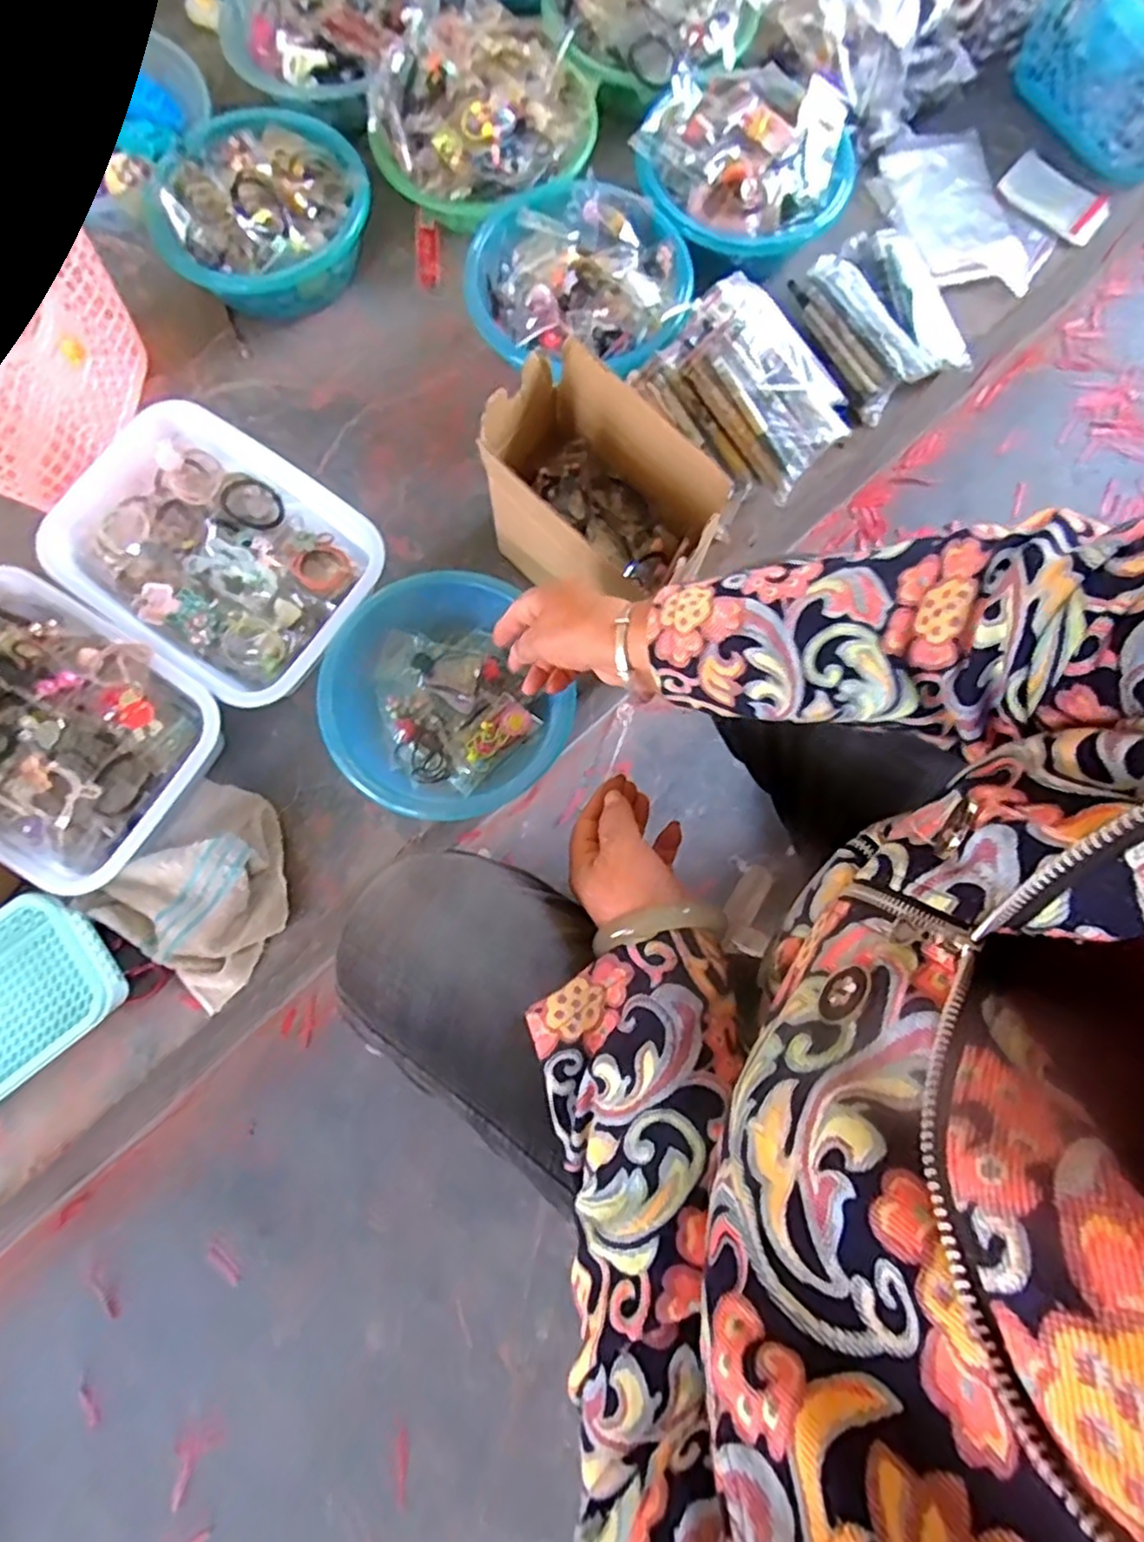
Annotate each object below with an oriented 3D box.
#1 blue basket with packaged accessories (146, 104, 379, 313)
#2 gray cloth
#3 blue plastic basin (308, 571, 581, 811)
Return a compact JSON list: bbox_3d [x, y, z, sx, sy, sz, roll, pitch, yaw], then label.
[{"bbox_3d":[-0.320,-0.588,0.726,0.194,0.104,0.201,0,78,-1],"label":"blue basket with packaged accessories"},{"bbox_3d":[-0.333,0.104,0.620,0.148,0.051,0.166,35,80,6],"label":"gray cloth"},{"bbox_3d":[-0.121,-0.065,0.639,0.202,0.075,0.212,0,78,-1],"label":"blue plastic basin"}]

